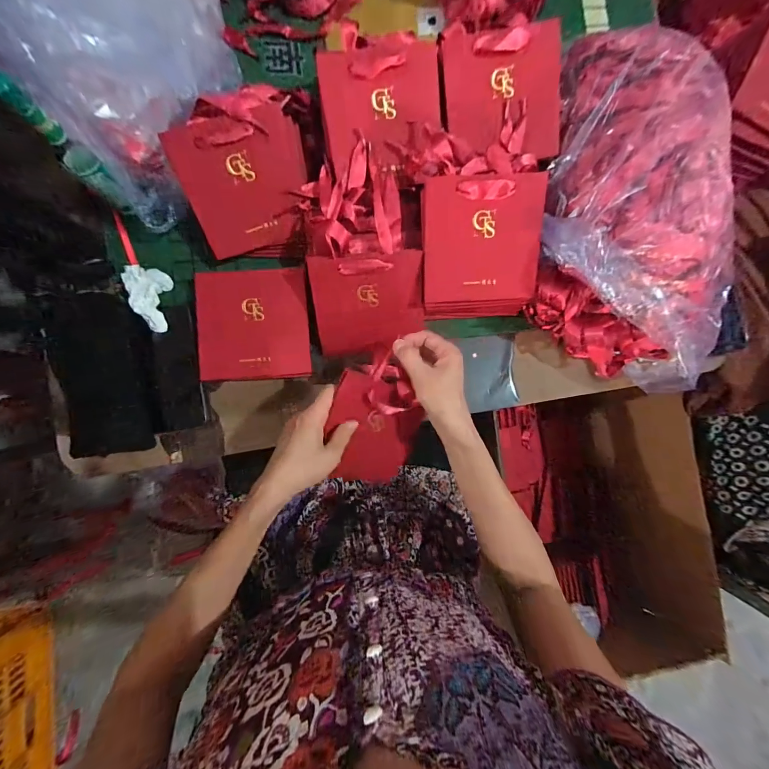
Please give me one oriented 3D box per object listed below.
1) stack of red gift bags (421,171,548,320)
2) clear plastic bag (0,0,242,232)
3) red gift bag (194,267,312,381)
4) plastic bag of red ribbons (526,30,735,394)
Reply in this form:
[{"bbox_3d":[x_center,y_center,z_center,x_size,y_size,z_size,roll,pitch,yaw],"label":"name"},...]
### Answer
[{"bbox_3d":[0.118,-0.162,0.437,0.141,0.029,0.163,-5,115,-2],"label":"stack of red gift bags"},{"bbox_3d":[-0.284,-0.365,0.375,0.221,0.176,0.308,-18,89,-7],"label":"clear plastic bag"},{"bbox_3d":[-0.169,-0.077,0.461,0.137,0.020,0.137,-3,87,-7],"label":"red gift bag"},{"bbox_3d":[0.325,-0.218,0.467,0.251,0.144,0.393,13,85,-5],"label":"plastic bag of red ribbons"}]

